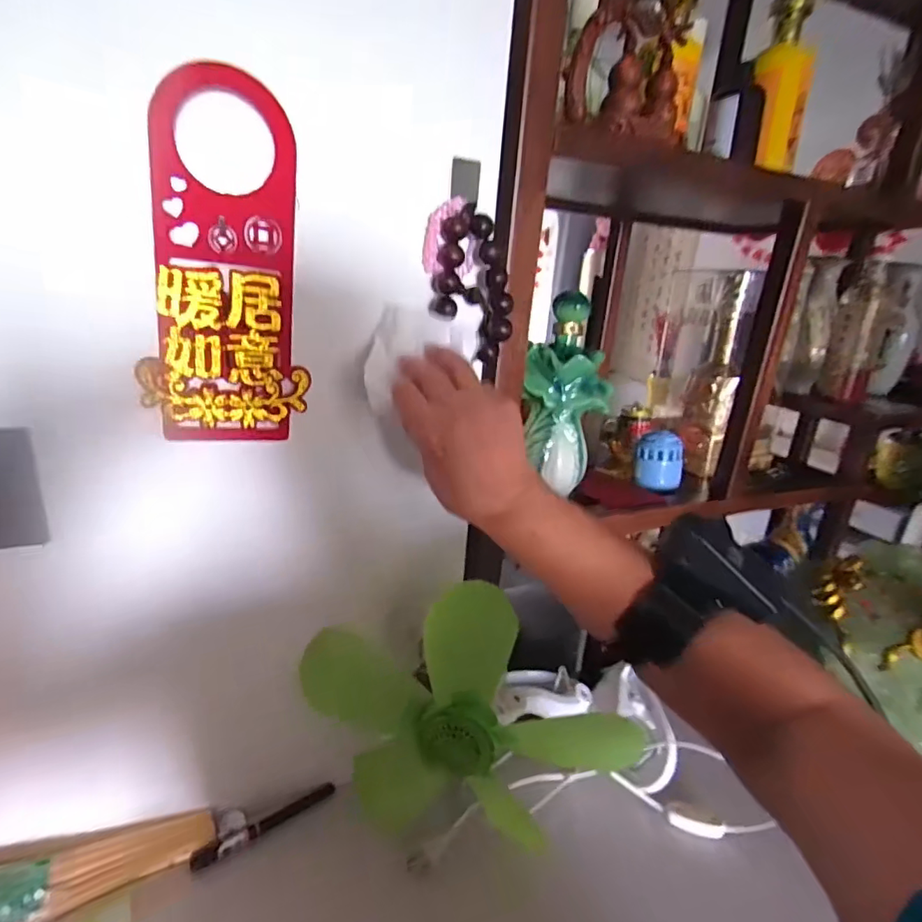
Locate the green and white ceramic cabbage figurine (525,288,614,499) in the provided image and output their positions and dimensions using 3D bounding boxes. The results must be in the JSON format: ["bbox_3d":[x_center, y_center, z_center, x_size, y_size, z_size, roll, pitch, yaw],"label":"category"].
[{"bbox_3d":[0.129,-0.082,0.643,0.102,0.207,0.074,10,21,14],"label":"green and white ceramic cabbage figurine"}]

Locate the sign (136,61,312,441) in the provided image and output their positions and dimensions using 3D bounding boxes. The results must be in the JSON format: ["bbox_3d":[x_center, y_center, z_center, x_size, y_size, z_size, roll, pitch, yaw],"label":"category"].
[{"bbox_3d":[-0.169,-0.131,0.375,0.106,0.235,0.009,-5,22,-23],"label":"sign"}]

